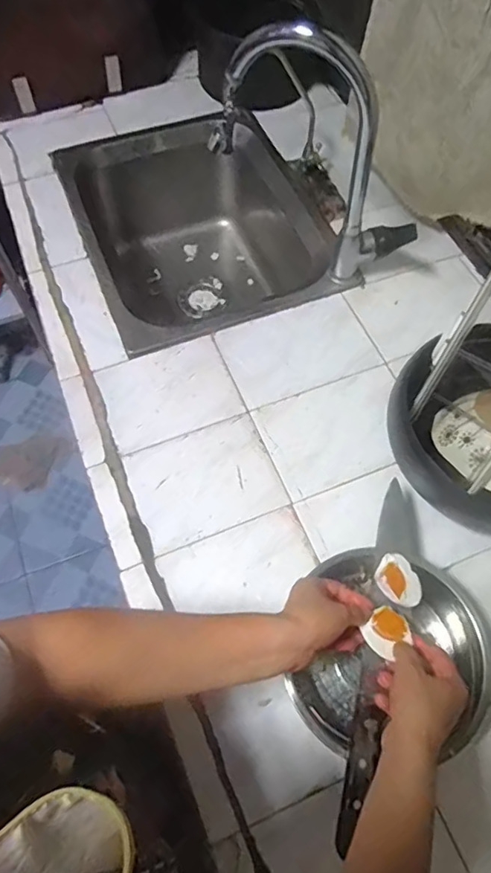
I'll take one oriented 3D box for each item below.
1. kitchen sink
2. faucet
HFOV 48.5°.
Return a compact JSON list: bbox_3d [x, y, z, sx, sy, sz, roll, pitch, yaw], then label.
[{"bbox_3d":[-0.079,-0.343,1.025,0.408,0.231,0.492,-20,65,-11],"label":"kitchen sink"},{"bbox_3d":[0.099,-0.370,0.755,0.302,0.330,0.080,18,64,8],"label":"faucet"}]

